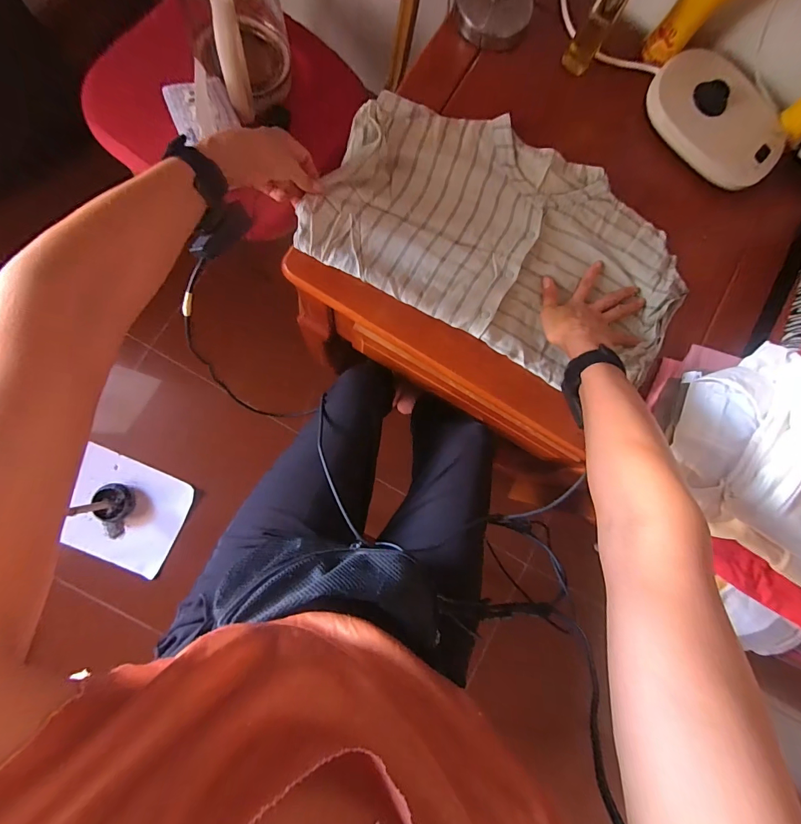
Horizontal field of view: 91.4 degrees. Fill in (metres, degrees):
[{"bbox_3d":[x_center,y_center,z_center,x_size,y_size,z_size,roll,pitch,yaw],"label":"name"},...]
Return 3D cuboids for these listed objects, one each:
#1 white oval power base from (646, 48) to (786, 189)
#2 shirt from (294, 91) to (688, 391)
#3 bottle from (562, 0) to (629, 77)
[{"bbox_3d":[0.481,-0.445,0.599,0.221,0.020,0.108,40,117,-2],"label":"white oval power base"},{"bbox_3d":[0.152,-0.240,0.543,0.508,0.020,0.300,27,82,-4],"label":"shirt"},{"bbox_3d":[0.278,-0.548,0.552,0.042,0.105,0.038,33,82,-3],"label":"bottle"}]

